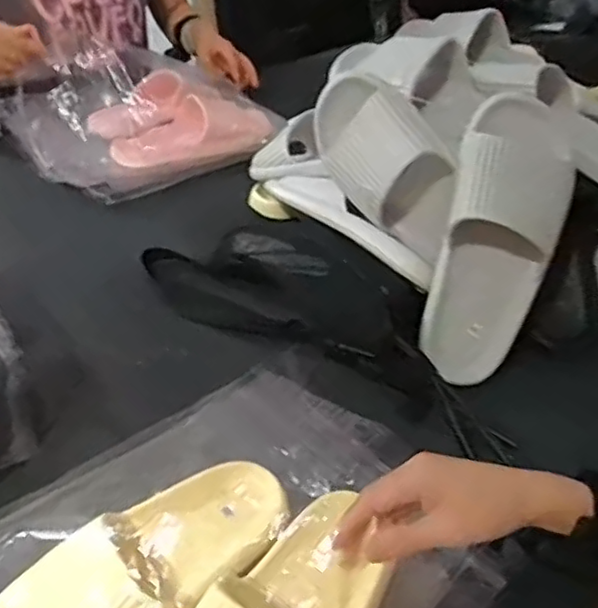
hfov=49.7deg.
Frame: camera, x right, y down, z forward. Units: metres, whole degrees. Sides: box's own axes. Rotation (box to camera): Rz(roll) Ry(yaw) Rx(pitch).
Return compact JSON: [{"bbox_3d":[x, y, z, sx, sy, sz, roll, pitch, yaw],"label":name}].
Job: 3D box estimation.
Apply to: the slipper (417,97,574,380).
[{"bbox_3d":[0.186,-0.057,0.615,0.105,0.273,0.083,16,16,15],"label":"slipper"}]

